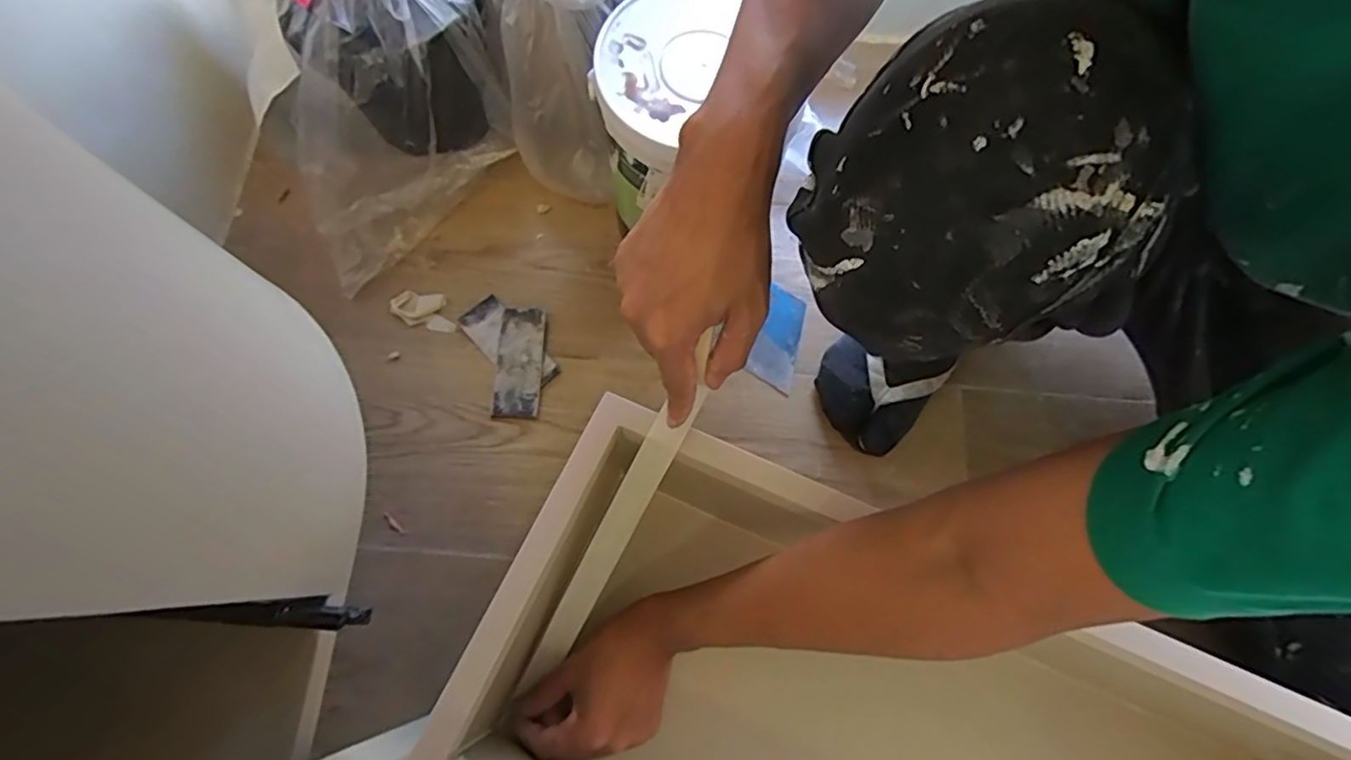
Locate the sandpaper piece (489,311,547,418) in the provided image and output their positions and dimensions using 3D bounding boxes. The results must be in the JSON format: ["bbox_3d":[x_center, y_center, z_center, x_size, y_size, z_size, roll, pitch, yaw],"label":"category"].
[{"bbox_3d":[-0.160,-0.017,0.621,0.047,0.005,0.113,2,75,5],"label":"sandpaper piece"}]

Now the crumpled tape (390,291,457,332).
[{"bbox_3d":[-0.263,-0.074,0.638,0.068,0.006,0.037,9,73,1],"label":"crumpled tape"}]

